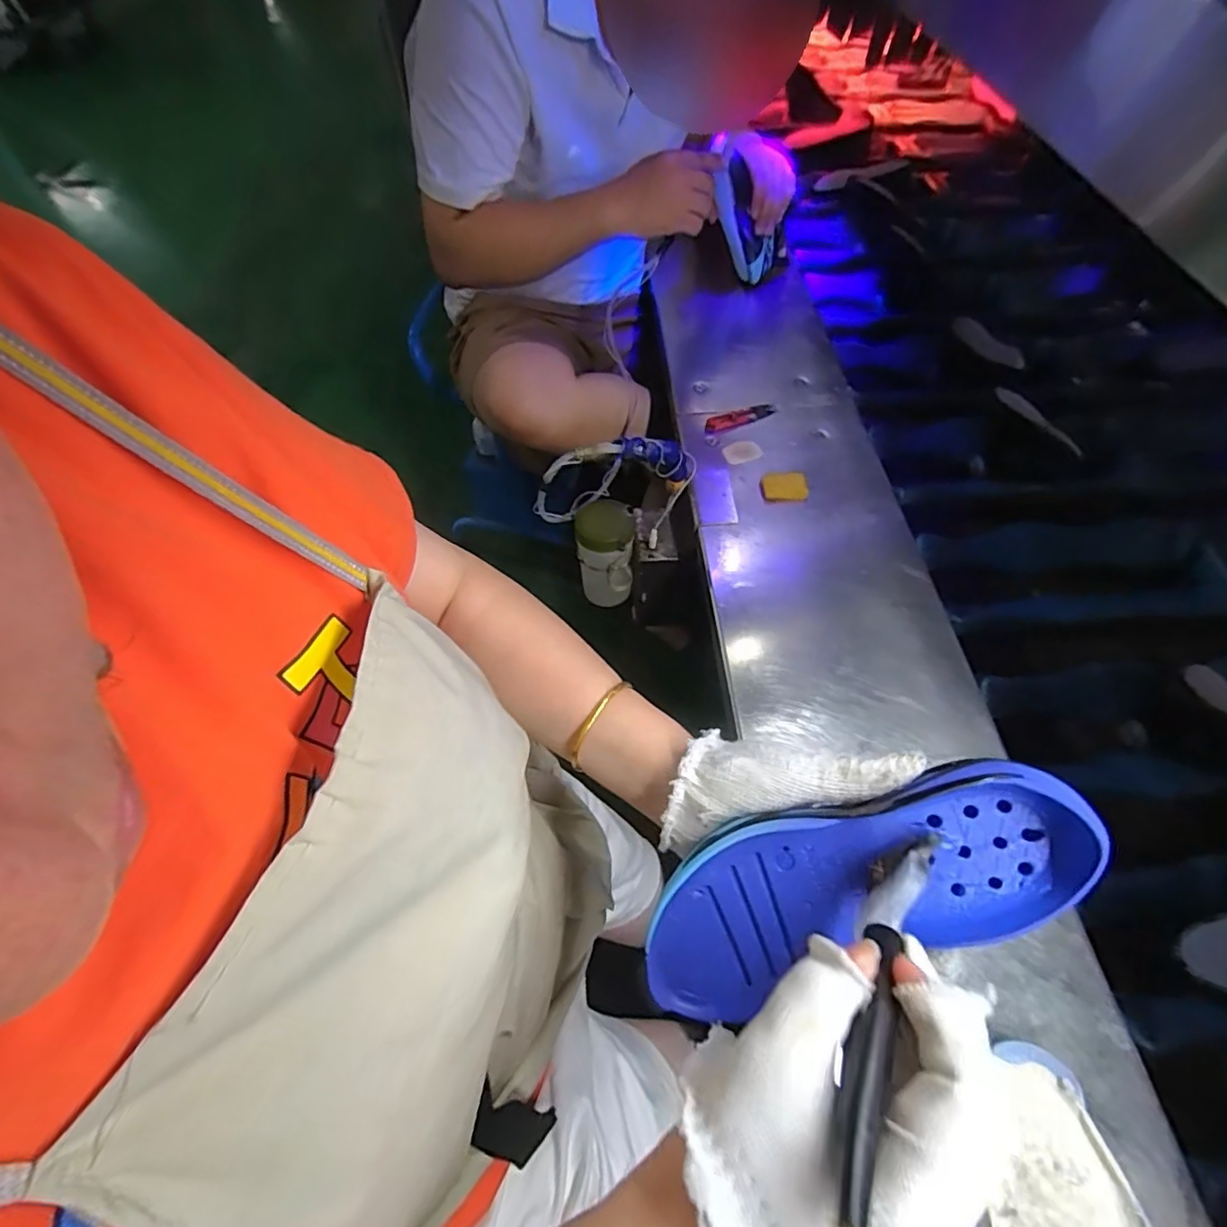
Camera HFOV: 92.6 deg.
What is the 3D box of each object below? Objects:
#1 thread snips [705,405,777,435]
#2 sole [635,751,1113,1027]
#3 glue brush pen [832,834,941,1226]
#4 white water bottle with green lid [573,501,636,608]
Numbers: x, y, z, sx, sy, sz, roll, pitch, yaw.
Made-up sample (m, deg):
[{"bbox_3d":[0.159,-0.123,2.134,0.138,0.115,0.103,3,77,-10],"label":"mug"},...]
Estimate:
[{"bbox_3d":[0.166,-0.255,0.767,0.099,0.010,0.026,-18,59,-14],"label":"thread snips"},{"bbox_3d":[0.113,0.132,0.286,0.207,0.033,0.075,-24,77,10],"label":"sole"},{"bbox_3d":[0.101,0.146,0.221,0.017,0.026,0.166,28,41,15],"label":"glue brush pen"},{"bbox_3d":[-0.013,-0.074,0.765,0.071,0.121,0.076,2,56,-1],"label":"white water bottle with green lid"}]

